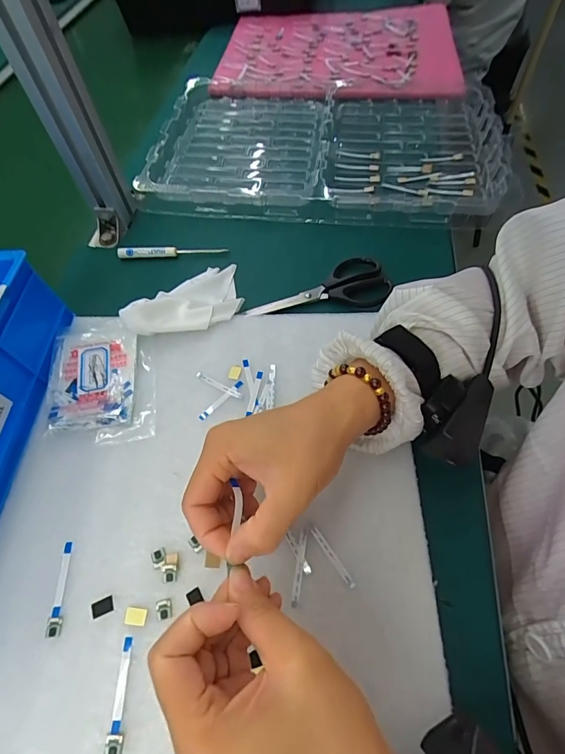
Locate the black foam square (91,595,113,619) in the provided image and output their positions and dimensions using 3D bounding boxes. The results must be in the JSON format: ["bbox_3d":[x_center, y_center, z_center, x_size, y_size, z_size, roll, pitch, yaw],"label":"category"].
[{"bbox_3d":[-0.126,0.161,0.269,0.015,0.004,0.010,-21,61,-11],"label":"black foam square"}]

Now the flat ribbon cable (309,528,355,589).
[{"bbox_3d":[0.035,0.130,0.277,0.006,0.004,0.047,-32,61,-14],"label":"flat ribbon cable"}]

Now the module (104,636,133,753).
[{"bbox_3d":[-0.103,0.201,0.242,0.009,0.004,0.060,-5,58,2],"label":"module"}]

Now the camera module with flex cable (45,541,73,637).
[{"bbox_3d":[-0.159,0.150,0.276,0.010,0.004,0.061,-6,58,1],"label":"camera module with flex cable"}]

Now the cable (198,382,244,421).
[{"bbox_3d":[-0.056,0.021,0.348,0.050,0.004,0.006,-41,64,-19],"label":"cable"}]

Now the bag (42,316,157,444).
[{"bbox_3d":[-0.171,-0.003,0.365,0.094,0.012,0.144,-11,58,-2],"label":"bag"}]

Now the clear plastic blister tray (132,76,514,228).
[{"bbox_3d":[0.053,-0.328,0.536,0.463,0.031,0.286,7,59,9],"label":"clear plastic blister tray"}]

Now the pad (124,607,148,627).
[{"bbox_3d":[-0.101,0.164,0.264,0.015,0.004,0.011,3,58,7],"label":"pad"}]

